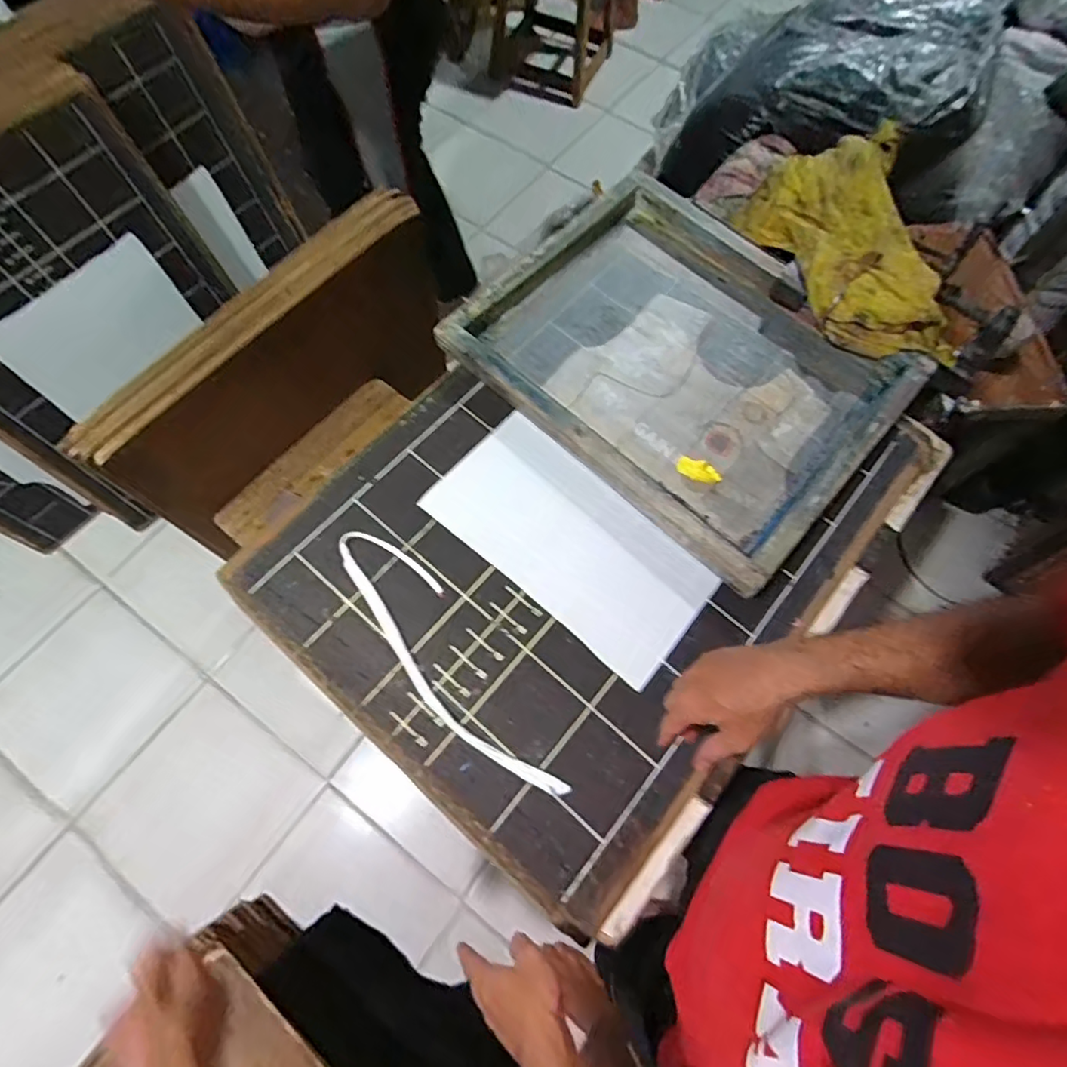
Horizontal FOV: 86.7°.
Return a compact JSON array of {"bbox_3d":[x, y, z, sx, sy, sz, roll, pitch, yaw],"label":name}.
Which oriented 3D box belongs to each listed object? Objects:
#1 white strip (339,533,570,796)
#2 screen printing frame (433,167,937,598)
[{"bbox_3d":[-0.108,0.149,0.670,0.088,0.004,0.394,-31,72,-13],"label":"white strip"},{"bbox_3d":[0.213,-0.250,0.816,0.552,0.049,0.445,41,73,14],"label":"screen printing frame"}]

